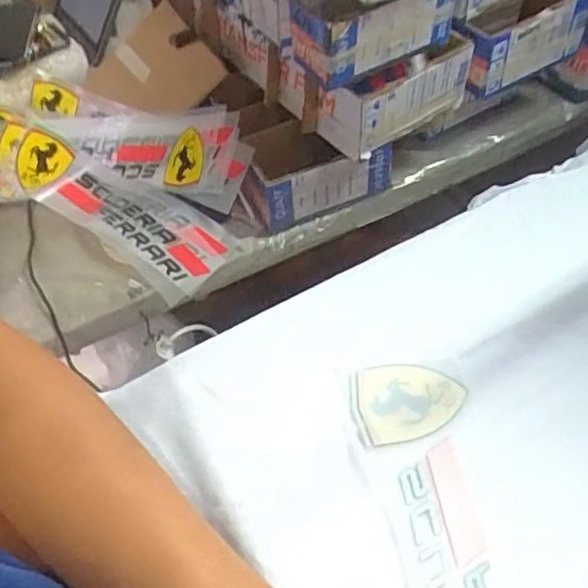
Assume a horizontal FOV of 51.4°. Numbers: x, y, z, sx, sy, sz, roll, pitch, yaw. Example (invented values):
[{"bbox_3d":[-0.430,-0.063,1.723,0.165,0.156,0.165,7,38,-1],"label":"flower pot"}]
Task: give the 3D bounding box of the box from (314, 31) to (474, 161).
[{"bbox_3d":[0.107,-0.212,0.654,0.152,0.089,0.072,-28,56,-16],"label":"box"}]

